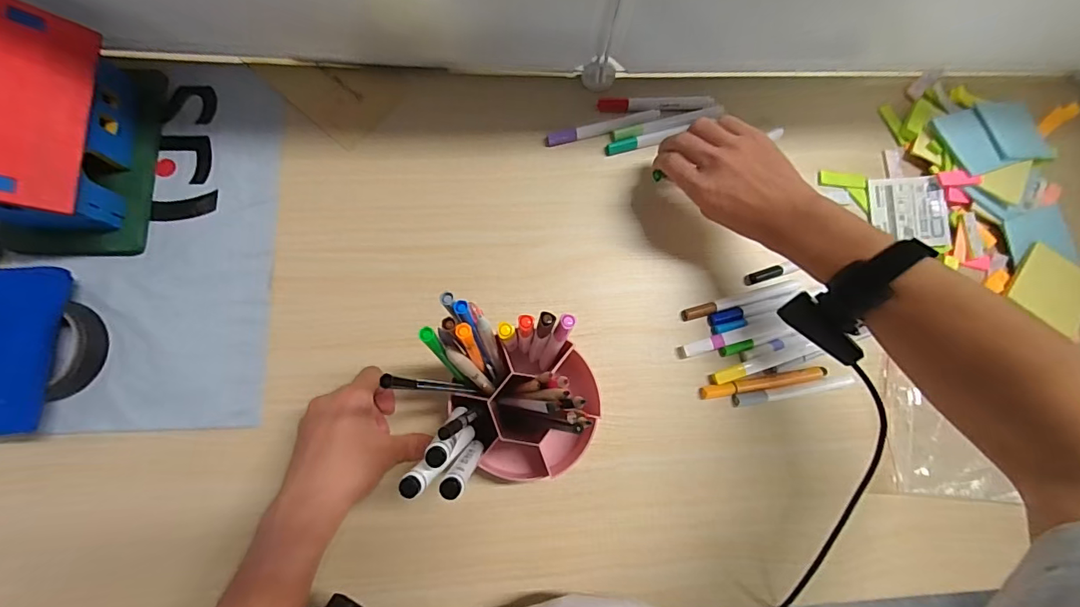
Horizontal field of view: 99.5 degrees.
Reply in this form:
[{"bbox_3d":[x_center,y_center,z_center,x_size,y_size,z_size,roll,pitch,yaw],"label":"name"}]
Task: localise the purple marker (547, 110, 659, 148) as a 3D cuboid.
[{"bbox_3d":[0.068,-0.192,0.497,0.126,0.008,0.015,-15,82,-5],"label":"purple marker"}]

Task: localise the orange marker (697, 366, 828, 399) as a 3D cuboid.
[{"bbox_3d":[0.224,0.079,0.458,0.127,0.012,0.013,-10,82,-4],"label":"orange marker"}]

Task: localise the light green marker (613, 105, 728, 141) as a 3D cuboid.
[{"bbox_3d":[0.142,-0.197,0.497,0.129,0.013,0.015,-15,82,-5],"label":"light green marker"}]

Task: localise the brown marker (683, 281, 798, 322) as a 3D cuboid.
[{"bbox_3d":[0.207,-0.004,0.469,0.124,0.014,0.012,-15,83,-5],"label":"brown marker"}]

